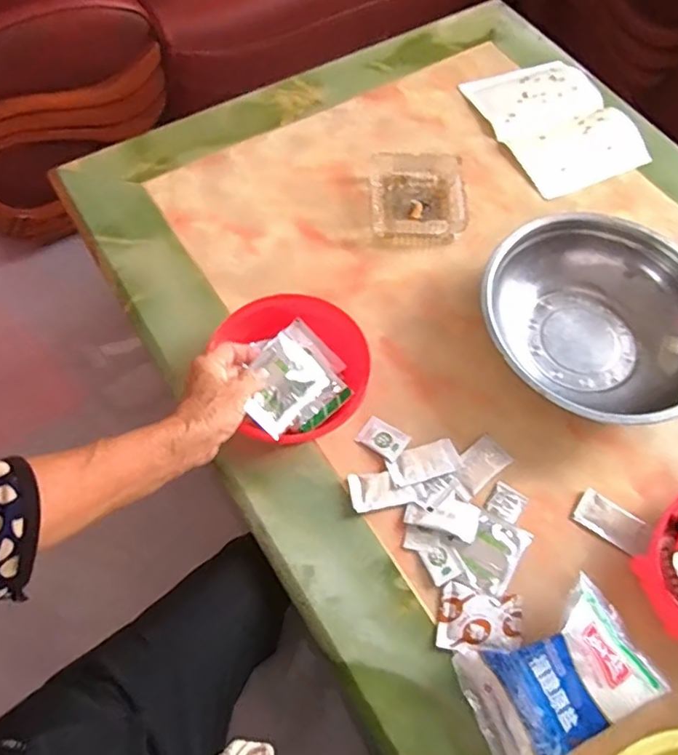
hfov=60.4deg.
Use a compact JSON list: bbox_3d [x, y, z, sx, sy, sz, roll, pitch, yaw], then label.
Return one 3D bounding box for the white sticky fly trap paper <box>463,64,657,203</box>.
[{"bbox_3d":[0.322,-0.375,0.854,0.190,0.015,0.237,-23,67,-12],"label":"white sticky fly trap paper"}]

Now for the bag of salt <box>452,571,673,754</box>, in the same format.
[{"bbox_3d":[0.190,0.262,0.503,0.163,0.043,0.111,-29,84,-7],"label":"bag of salt"}]

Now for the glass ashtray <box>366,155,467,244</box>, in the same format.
[{"bbox_3d":[0.102,-0.235,0.764,0.124,0.032,0.129,7,64,2],"label":"glass ashtray"}]

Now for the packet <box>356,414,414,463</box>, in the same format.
[{"bbox_3d":[0.048,0.067,0.626,0.050,0.009,0.035,33,67,14],"label":"packet"}]

